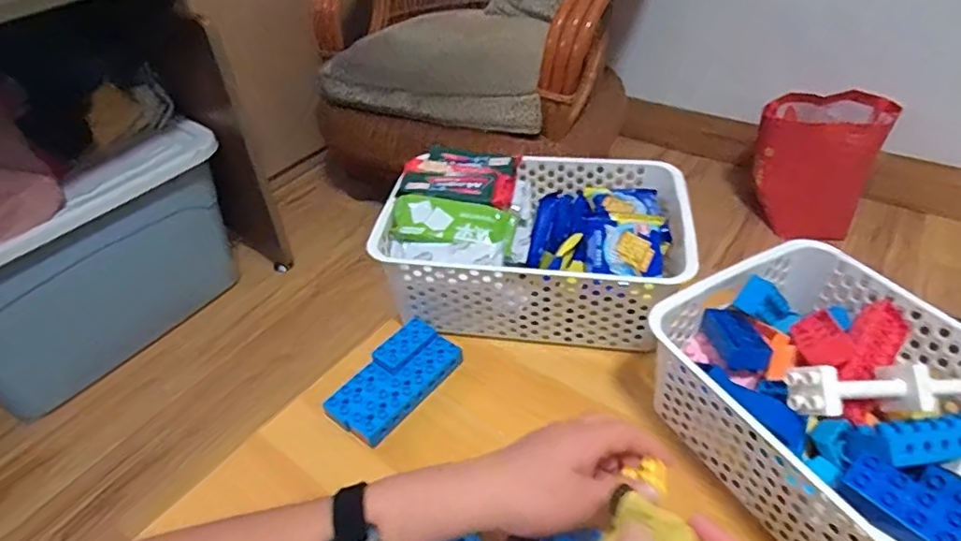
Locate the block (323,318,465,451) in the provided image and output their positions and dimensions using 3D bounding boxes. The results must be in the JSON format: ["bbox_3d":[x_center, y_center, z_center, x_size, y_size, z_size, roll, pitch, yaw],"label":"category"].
[{"bbox_3d":[-0.081,0.102,0.538,0.063,0.026,0.125,28,50,30],"label":"block"}]

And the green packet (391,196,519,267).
[{"bbox_3d":[-0.030,-0.037,0.568,0.126,0.040,0.067,4,42,8],"label":"green packet"}]

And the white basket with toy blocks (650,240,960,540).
[{"bbox_3d":[0.292,0.116,0.416,0.197,0.117,0.300,-21,44,-19],"label":"white basket with toy blocks"}]

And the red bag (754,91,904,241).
[{"bbox_3d":[0.847,-0.277,1.456,0.274,0.267,0.283,21,47,24],"label":"red bag"}]

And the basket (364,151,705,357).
[{"bbox_3d":[0.057,-0.035,0.610,0.301,0.109,0.210,6,42,10],"label":"basket"}]

